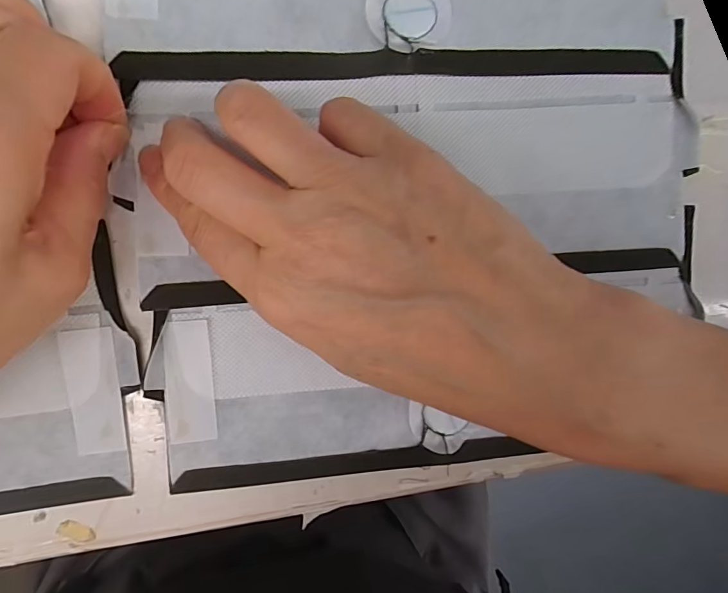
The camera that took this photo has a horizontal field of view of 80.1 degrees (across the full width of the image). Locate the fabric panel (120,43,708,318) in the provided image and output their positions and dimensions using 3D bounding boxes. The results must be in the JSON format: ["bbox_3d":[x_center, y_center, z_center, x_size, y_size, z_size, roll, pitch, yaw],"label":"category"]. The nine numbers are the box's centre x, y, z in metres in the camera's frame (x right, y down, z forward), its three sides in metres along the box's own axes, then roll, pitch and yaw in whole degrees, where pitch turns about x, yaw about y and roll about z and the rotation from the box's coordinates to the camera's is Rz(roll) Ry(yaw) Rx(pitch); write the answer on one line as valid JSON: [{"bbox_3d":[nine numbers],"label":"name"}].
[{"bbox_3d":[0.028,-0.053,0.182,0.237,0.011,0.102,0,97,-8],"label":"fabric panel"}]

